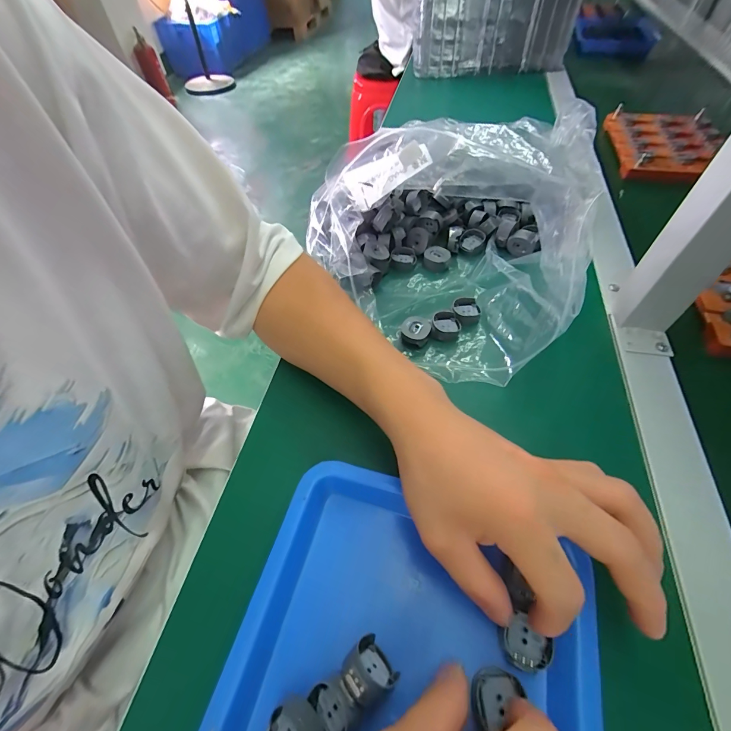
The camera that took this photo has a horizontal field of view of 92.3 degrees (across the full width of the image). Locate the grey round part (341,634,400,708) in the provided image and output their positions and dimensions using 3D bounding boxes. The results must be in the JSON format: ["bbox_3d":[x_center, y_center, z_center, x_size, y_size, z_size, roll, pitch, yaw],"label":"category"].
[{"bbox_3d":[0.000,0.156,0.178,0.023,0.023,0.023,-2,57,3],"label":"grey round part"}]

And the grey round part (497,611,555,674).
[{"bbox_3d":[0.086,0.148,0.188,0.025,0.010,0.023,-2,57,3],"label":"grey round part"}]

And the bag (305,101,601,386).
[{"bbox_3d":[0.089,-0.127,0.337,0.224,0.098,0.261,-35,60,-20],"label":"bag"}]

